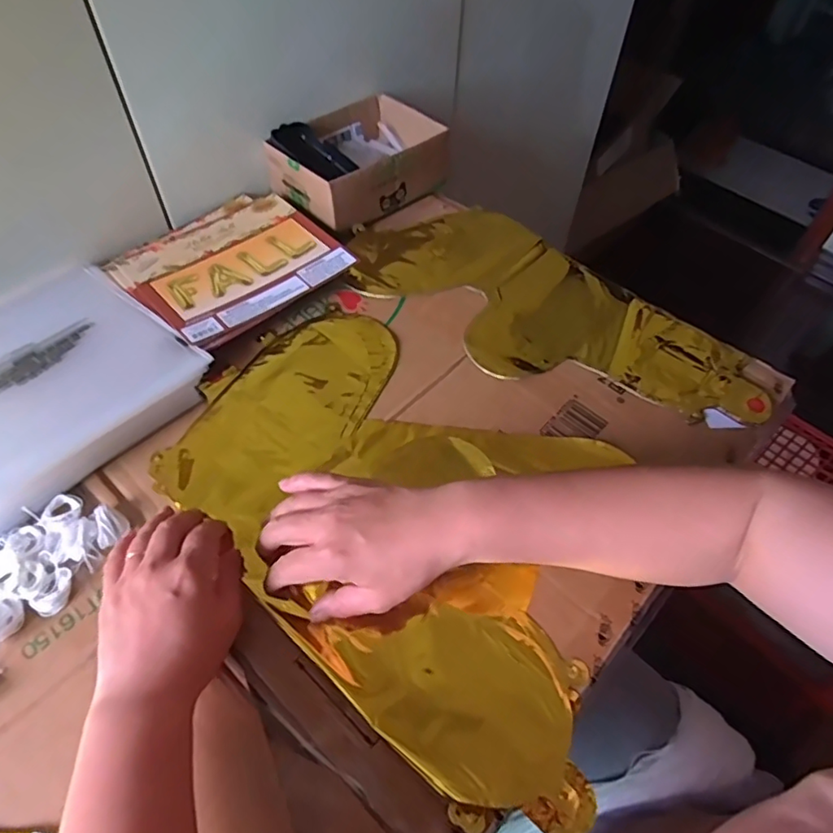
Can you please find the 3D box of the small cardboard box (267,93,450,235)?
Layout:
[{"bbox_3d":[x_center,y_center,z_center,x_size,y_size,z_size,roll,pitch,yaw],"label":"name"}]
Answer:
[{"bbox_3d":[-0.072,-0.315,0.687,0.151,0.061,0.194,39,61,21],"label":"small cardboard box"}]

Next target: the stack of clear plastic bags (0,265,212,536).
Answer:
[{"bbox_3d":[-0.329,-0.034,0.482,0.227,0.030,0.223,36,60,20],"label":"stack of clear plastic bags"}]

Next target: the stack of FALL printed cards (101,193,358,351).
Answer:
[{"bbox_3d":[-0.190,-0.159,0.581,0.193,0.020,0.176,-38,65,-26],"label":"stack of FALL printed cards"}]

